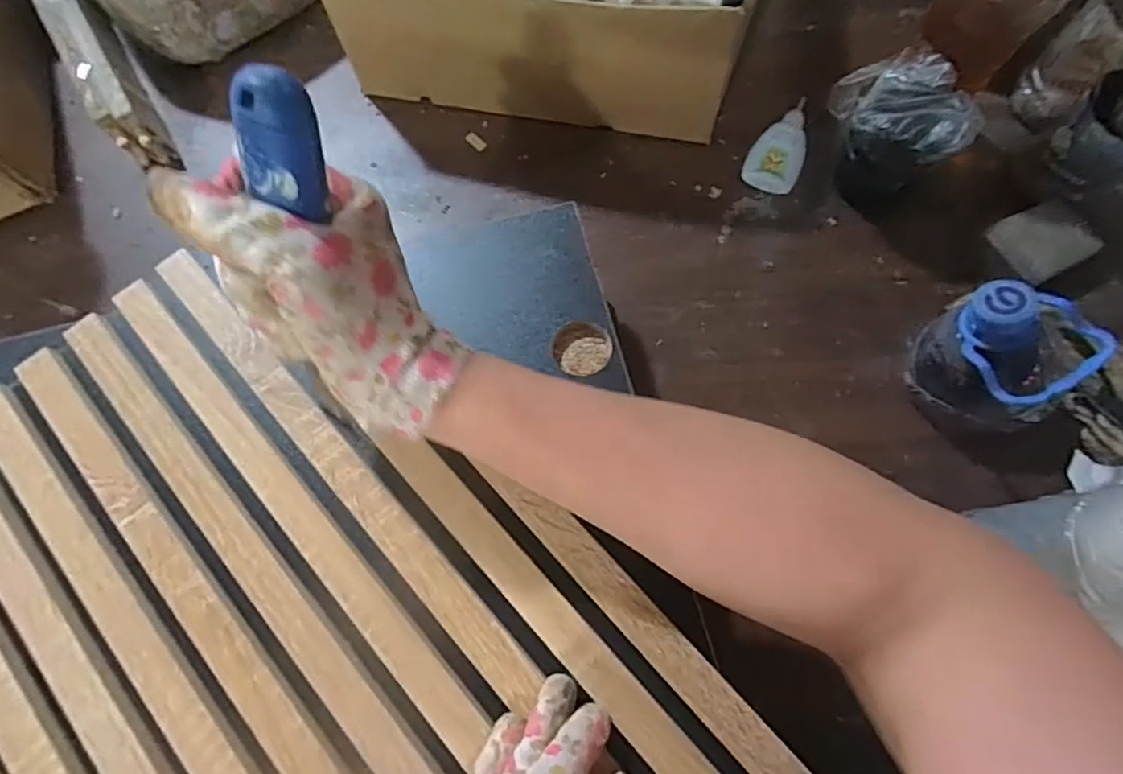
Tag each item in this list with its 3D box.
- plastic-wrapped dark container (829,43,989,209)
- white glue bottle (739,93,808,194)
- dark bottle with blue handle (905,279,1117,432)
[{"bbox_3d":[0.245,-0.187,0.436,0.081,0.083,0.091,2,73,3],"label":"plastic-wrapped dark container"},{"bbox_3d":[0.179,-0.196,0.477,0.041,0.015,0.082,25,76,9],"label":"white glue bottle"},{"bbox_3d":[0.280,-0.016,0.375,0.067,0.099,0.075,-10,73,-1],"label":"dark bottle with blue handle"}]

